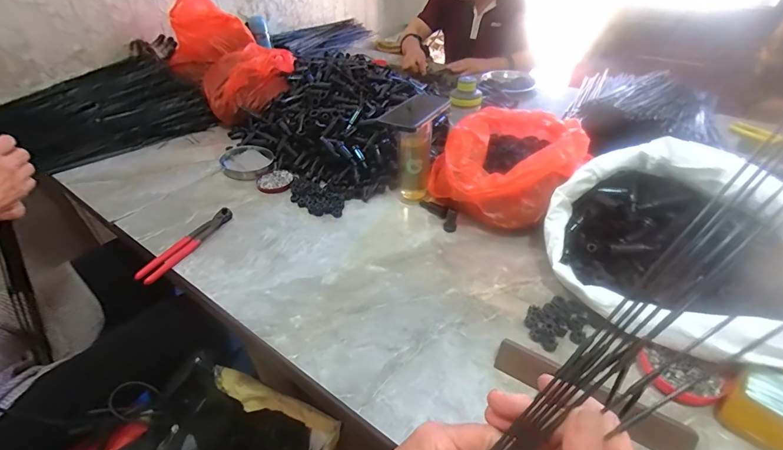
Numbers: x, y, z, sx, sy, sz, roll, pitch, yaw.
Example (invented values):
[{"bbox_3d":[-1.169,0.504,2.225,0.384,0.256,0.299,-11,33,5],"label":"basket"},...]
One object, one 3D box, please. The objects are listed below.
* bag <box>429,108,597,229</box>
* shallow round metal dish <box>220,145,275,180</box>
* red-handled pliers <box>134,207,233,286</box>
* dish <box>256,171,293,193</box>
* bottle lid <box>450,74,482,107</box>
[{"bbox_3d":[0.212,-0.131,0.767,0.251,0.149,0.265,4,39,8],"label":"bag"},{"bbox_3d":[-0.345,-0.154,0.943,0.118,0.025,0.129,-2,39,1],"label":"shallow round metal dish"},{"bbox_3d":[-0.368,0.034,0.715,0.036,0.016,0.197,16,42,22],"label":"red-handled pliers"},{"bbox_3d":[-0.260,-0.096,0.877,0.078,0.010,0.076,-12,40,-11],"label":"dish"},{"bbox_3d":[0.160,-0.277,0.842,0.066,0.058,0.056,7,40,12],"label":"bottle lid"}]

